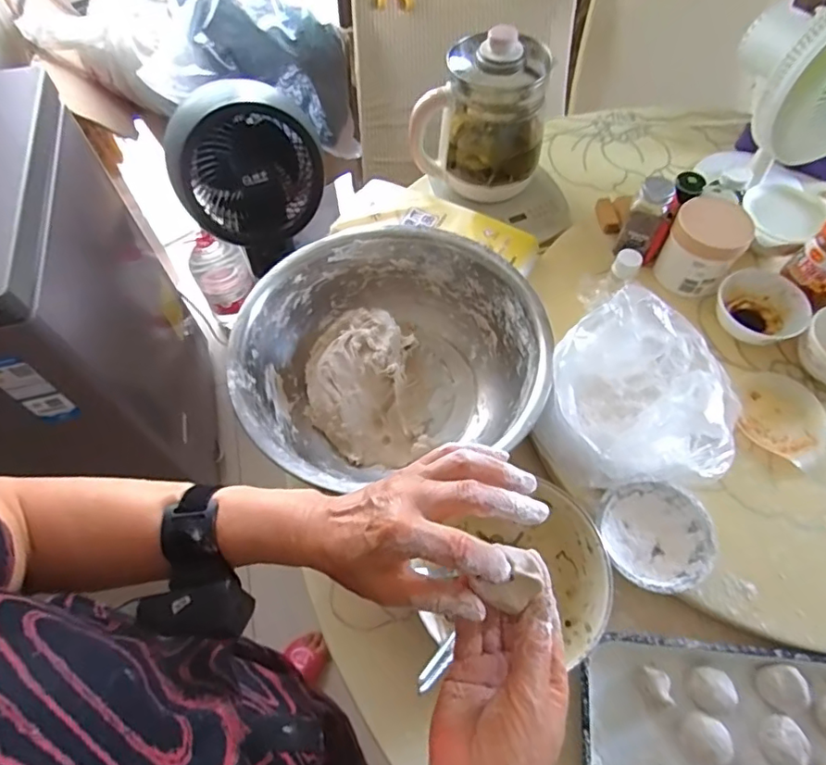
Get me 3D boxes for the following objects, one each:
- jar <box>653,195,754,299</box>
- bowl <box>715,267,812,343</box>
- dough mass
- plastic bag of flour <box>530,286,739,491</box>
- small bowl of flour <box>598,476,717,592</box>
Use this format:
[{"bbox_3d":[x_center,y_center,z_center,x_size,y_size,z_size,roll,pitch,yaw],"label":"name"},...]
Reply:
[{"bbox_3d":[0.402,-0.188,0.757,0.089,0.116,0.097,0,60,1],"label":"jar"},{"bbox_3d":[0.469,-0.098,0.731,0.117,0.048,0.112,0,60,1],"label":"bowl"},{"bbox_3d":[-0.068,0.004,0.717,0.146,0.090,0.195,-6,60,-3],"label":"dough mass"},{"bbox_3d":[0.247,0.021,0.608,0.182,0.143,0.195,14,61,9],"label":"plastic bag of flour"},{"bbox_3d":[0.265,0.166,0.586,0.109,0.046,0.112,0,60,1],"label":"small bowl of flour"}]

